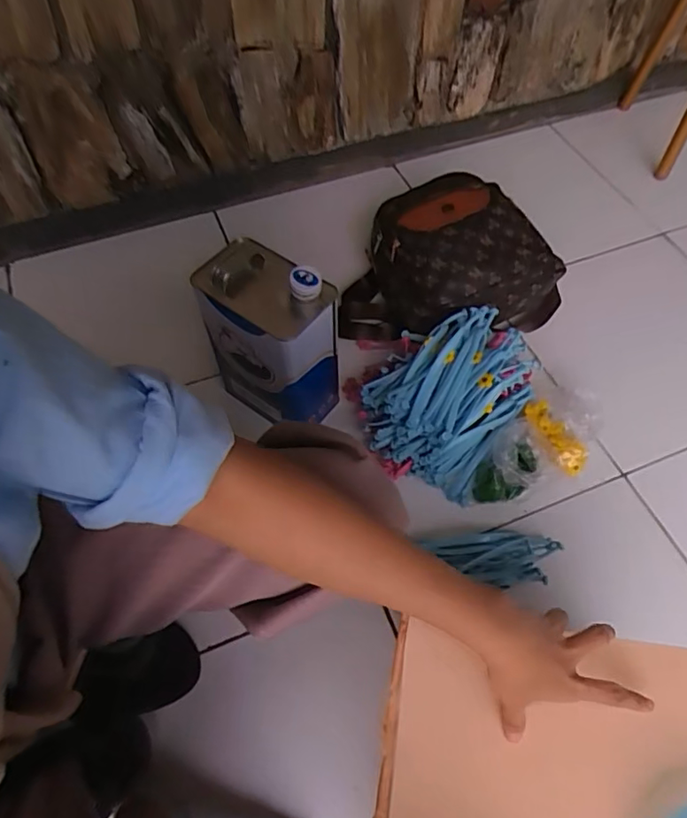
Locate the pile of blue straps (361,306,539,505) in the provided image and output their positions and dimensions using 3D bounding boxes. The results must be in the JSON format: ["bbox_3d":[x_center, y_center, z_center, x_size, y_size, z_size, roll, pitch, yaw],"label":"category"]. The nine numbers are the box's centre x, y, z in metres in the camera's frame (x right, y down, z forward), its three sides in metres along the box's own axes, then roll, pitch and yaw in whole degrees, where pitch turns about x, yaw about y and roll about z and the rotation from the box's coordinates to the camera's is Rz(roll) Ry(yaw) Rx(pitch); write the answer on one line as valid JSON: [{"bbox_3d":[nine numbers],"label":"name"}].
[{"bbox_3d":[0.149,-0.022,0.785,0.200,0.136,0.246,32,63,18],"label":"pile of blue straps"}]

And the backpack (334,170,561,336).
[{"bbox_3d":[0.170,-0.255,0.914,0.380,0.155,0.267,-13,59,-8],"label":"backpack"}]

